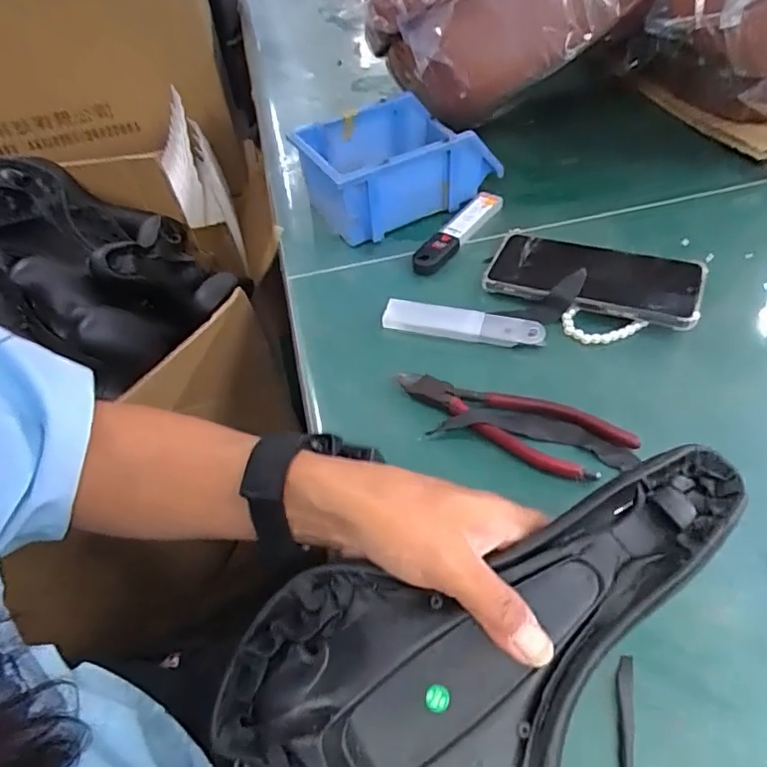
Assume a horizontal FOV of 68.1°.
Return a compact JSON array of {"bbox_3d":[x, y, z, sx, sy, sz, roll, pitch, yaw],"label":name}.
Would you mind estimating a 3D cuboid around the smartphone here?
[{"bbox_3d":[0.175,-0.091,0.482,0.171,0.017,0.086,15,51,24],"label":"smartphone"}]

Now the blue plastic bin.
[{"bbox_3d":[0.011,-0.222,0.571,0.171,0.072,0.115,-26,52,-15],"label":"blue plastic bin"}]

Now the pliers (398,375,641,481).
[{"bbox_3d":[0.087,0.022,0.400,0.163,0.009,0.051,23,56,23],"label":"pliers"}]

